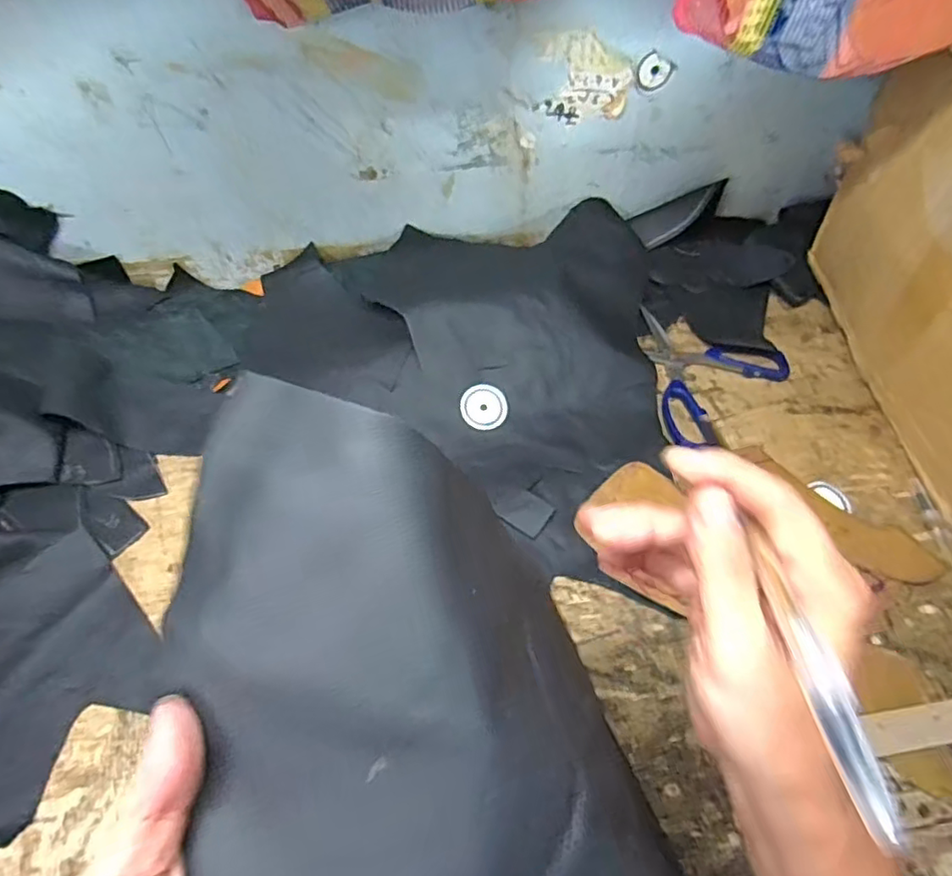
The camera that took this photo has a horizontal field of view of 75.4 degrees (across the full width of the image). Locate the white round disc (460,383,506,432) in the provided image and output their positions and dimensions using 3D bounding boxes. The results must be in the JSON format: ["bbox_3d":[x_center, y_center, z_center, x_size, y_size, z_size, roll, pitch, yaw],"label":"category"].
[{"bbox_3d":[0.007,-0.027,0.538,0.040,0.004,0.040,1,78,-6],"label":"white round disc"}]

